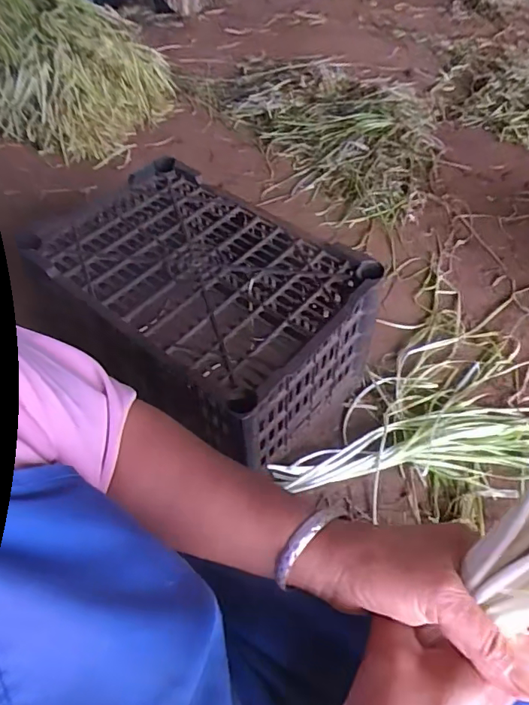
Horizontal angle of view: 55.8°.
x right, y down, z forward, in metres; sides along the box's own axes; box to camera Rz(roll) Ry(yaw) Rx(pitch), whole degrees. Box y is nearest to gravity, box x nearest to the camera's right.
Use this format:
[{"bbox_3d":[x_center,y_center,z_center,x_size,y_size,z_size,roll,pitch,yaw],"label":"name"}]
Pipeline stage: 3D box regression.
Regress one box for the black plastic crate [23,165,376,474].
[{"bbox_3d":[-0.103,-0.055,0.876,0.503,0.282,0.328,33,58,22],"label":"black plastic crate"}]

